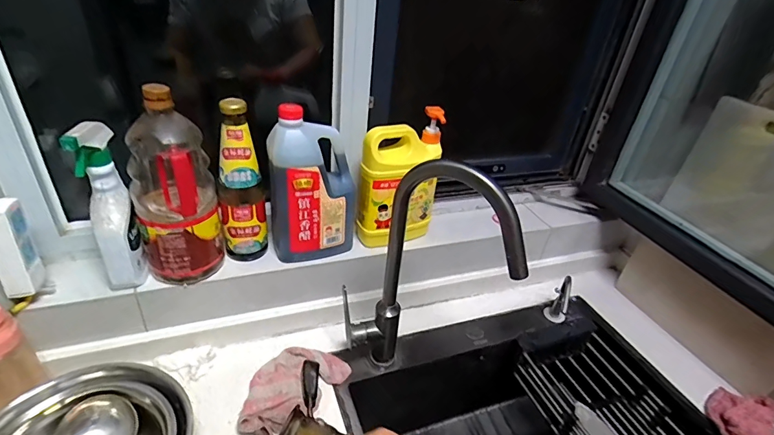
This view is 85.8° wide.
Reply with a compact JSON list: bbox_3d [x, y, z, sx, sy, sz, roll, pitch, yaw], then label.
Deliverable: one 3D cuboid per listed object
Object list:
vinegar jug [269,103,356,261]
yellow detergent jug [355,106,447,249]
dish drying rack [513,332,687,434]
[{"bbox_3d":[-0.122,-0.048,0.698,0.143,0.244,0.082,-4,35,-14],"label":"vinegar jug"},{"bbox_3d":[0.025,-0.061,0.742,0.146,0.225,0.067,-8,36,-20],"label":"yellow detergent jug"},{"bbox_3d":[0.403,0.368,0.764,0.196,0.067,0.316,-7,36,-19],"label":"dish drying rack"}]

